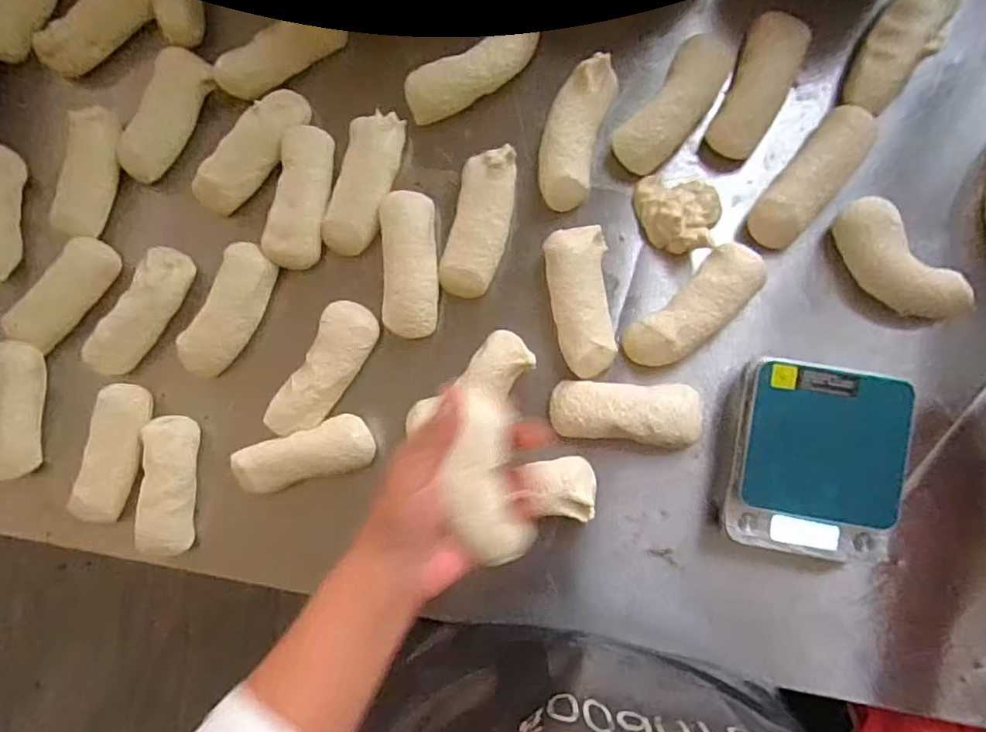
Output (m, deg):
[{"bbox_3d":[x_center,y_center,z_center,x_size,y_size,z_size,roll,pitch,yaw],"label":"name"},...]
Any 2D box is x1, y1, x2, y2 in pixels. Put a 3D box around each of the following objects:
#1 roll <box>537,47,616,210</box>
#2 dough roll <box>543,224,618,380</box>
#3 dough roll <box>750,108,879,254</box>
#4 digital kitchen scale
[{"bbox_3d":[0.060,-0.172,0.446,0.042,0.040,0.106,16,88,7],"label":"roll"},{"bbox_3d":[0.065,-0.046,0.443,0.043,0.028,0.106,-6,86,5],"label":"dough roll"},{"bbox_3d":[0.231,-0.136,0.433,0.038,0.027,0.109,39,91,7],"label":"dough roll"},{"bbox_3d":[0.217,0.064,0.396,0.102,0.025,0.126,8,87,6],"label":"digital kitchen scale"}]

